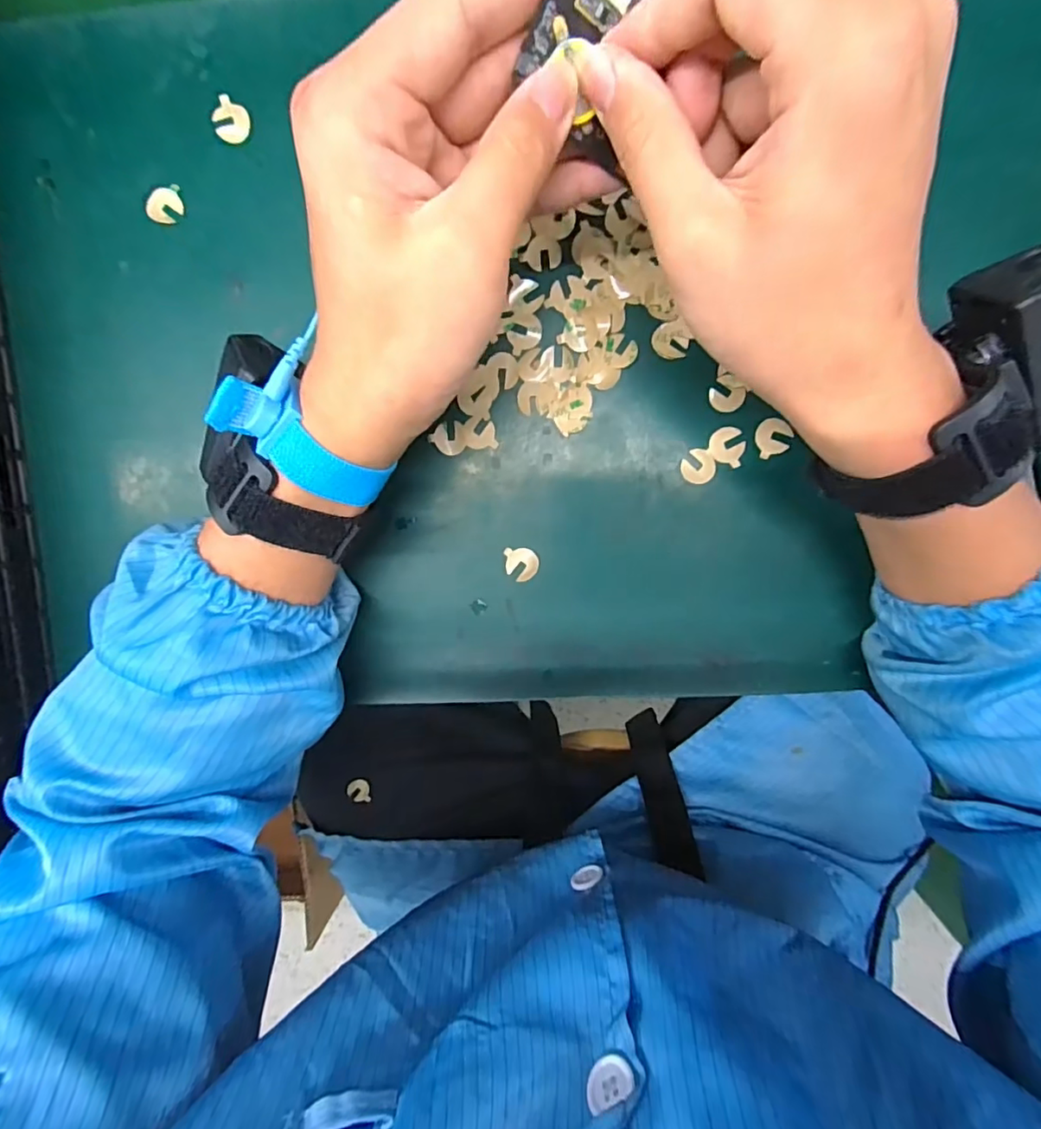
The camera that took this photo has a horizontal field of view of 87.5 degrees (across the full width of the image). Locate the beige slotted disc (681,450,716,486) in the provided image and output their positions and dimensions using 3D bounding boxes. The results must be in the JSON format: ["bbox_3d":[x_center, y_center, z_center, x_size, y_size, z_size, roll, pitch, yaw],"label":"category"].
[{"bbox_3d":[0.091,-0.050,0.277,0.016,0.004,0.017,45,97,-3],"label":"beige slotted disc"}]

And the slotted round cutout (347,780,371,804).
[{"bbox_3d":[-0.133,0.187,0.448,0.018,0.004,0.018,1,86,-13],"label":"slotted round cutout"}]

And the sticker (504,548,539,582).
[{"bbox_3d":[0.001,0.000,0.290,0.018,0.004,0.018,0,97,3],"label":"sticker"}]

